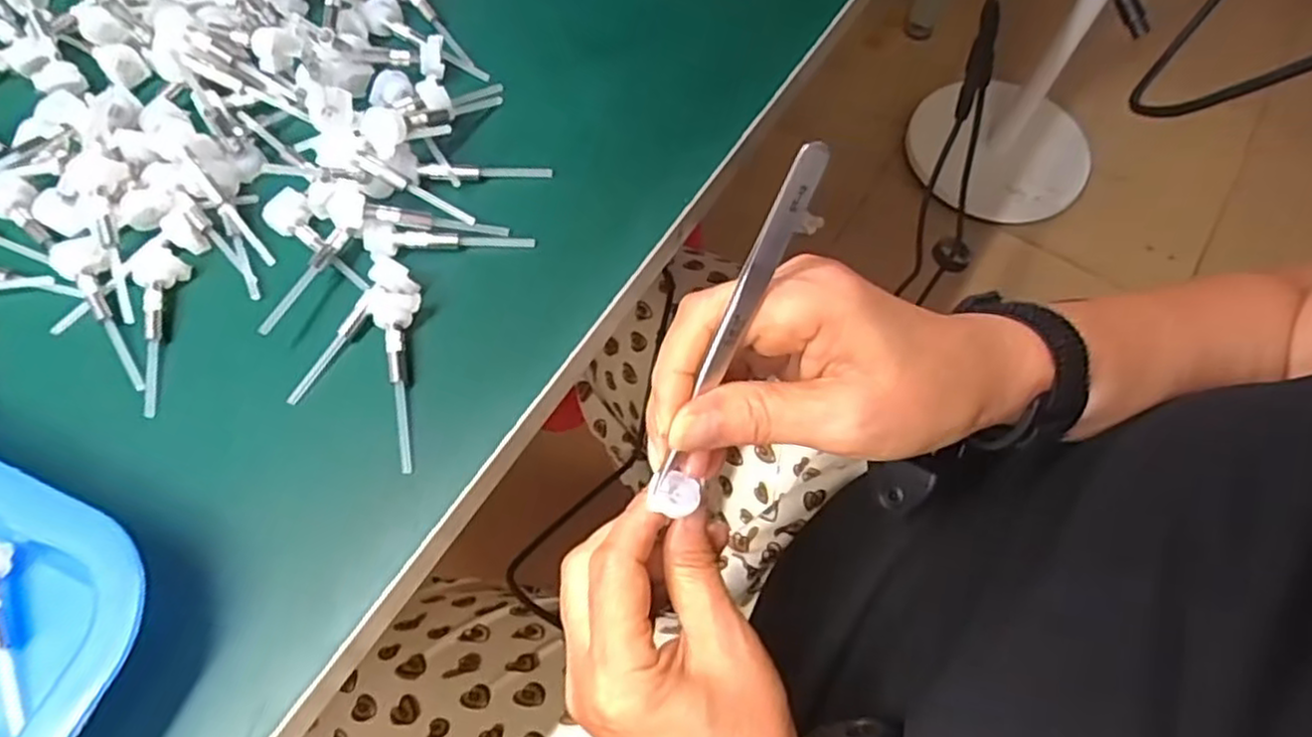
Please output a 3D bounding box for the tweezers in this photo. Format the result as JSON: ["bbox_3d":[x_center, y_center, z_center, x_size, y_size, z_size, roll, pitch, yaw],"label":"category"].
[{"bbox_3d":[0.024,-0.011,0.239,0.009,0.130,0.006,27,27,8],"label":"tweezers"}]

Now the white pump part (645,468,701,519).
[{"bbox_3d":[0.007,0.045,0.269,0.018,0.007,0.015,27,68,8],"label":"white pump part"}]

